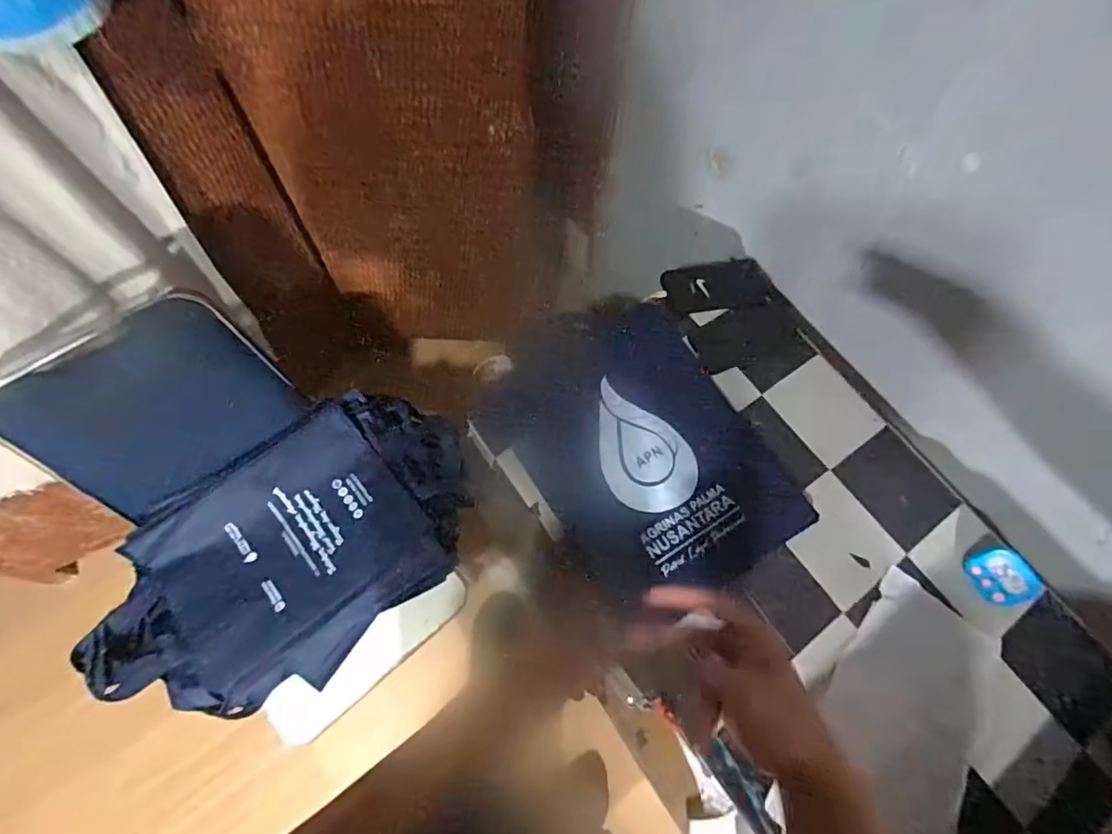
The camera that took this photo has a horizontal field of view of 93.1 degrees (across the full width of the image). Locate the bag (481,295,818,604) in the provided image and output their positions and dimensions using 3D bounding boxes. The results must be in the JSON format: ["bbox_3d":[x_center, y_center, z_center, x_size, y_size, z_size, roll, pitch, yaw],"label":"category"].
[{"bbox_3d":[0.107,0.029,0.744,0.319,0.035,0.431,-26,70,-14],"label":"bag"}]

